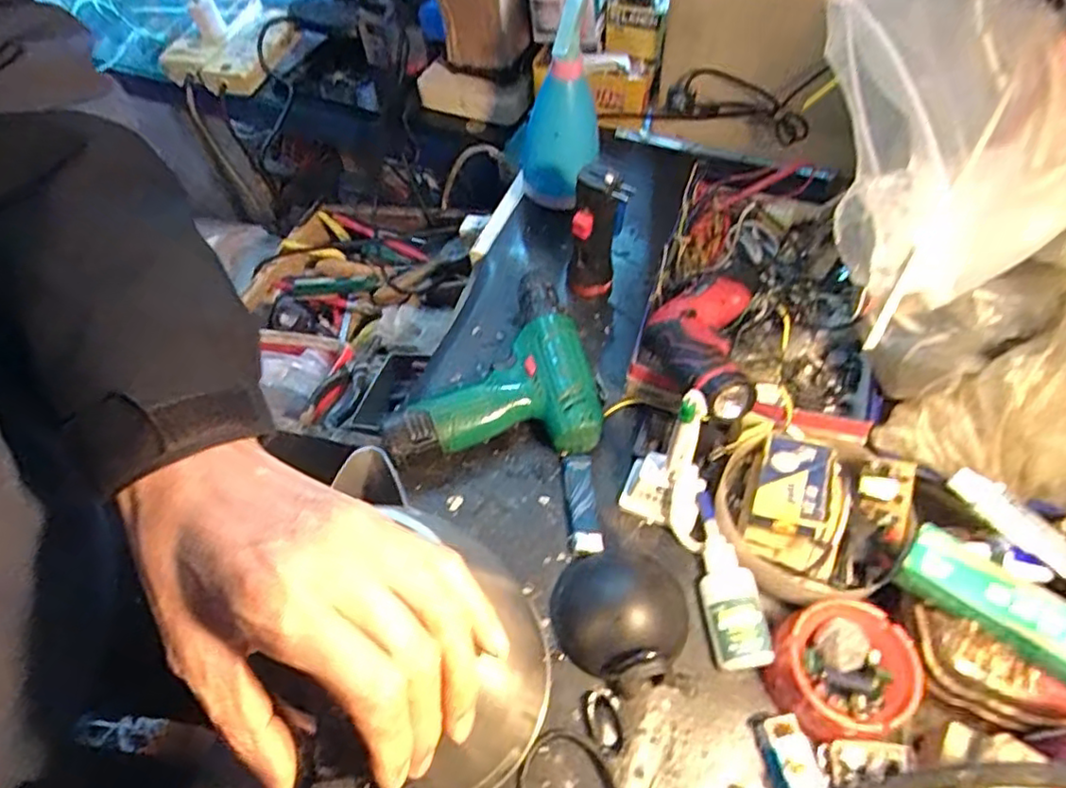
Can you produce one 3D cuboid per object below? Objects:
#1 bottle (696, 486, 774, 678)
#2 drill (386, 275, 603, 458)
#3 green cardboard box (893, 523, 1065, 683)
[{"bbox_3d":[0.139,0.131,0.463,0.036,0.021,0.123,-5,56,0],"label":"bottle"},{"bbox_3d":[-0.034,-0.025,0.562,0.169,0.046,0.176,-5,56,0],"label":"drill"},{"bbox_3d":[0.298,0.140,0.391,0.141,0.047,0.044,36,65,24],"label":"green cardboard box"}]

